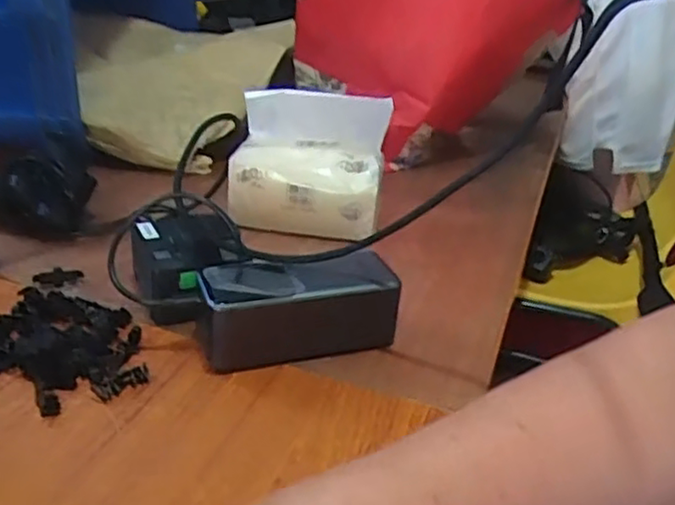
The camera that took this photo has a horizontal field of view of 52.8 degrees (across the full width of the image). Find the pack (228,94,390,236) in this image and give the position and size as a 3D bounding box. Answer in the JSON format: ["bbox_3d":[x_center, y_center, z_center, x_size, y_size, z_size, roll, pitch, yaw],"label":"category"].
[{"bbox_3d":[-0.026,-0.083,0.611,0.131,0.118,0.055,8,28,5],"label":"pack"}]

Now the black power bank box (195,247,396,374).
[{"bbox_3d":[-0.026,0.038,0.457,0.130,0.056,0.058,-3,29,-15],"label":"black power bank box"}]

